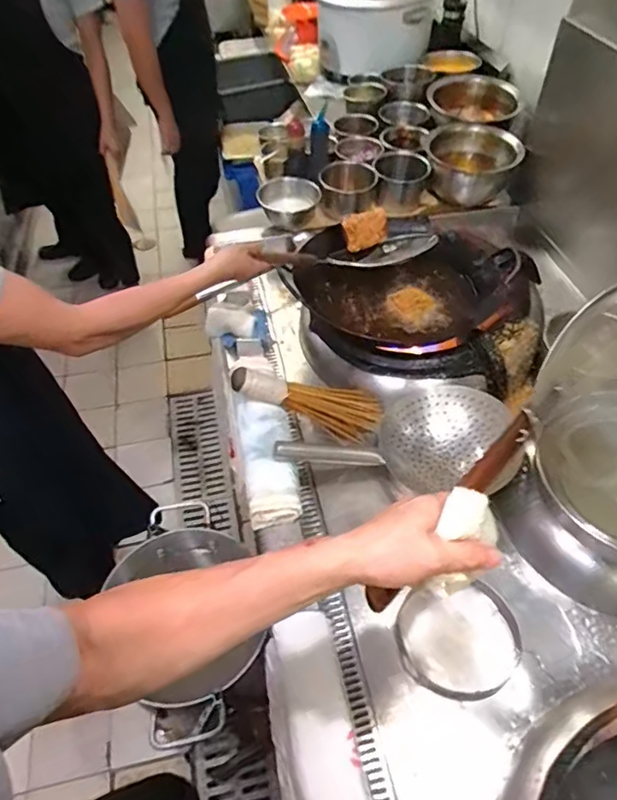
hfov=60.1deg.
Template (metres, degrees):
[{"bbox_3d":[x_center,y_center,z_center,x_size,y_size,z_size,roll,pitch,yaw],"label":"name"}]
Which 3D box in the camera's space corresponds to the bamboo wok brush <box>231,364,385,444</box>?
[{"bbox_3d":[-0.006,-0.007,1.038,0.298,0.083,0.093,19,47,-20],"label":"bamboo wok brush"}]

